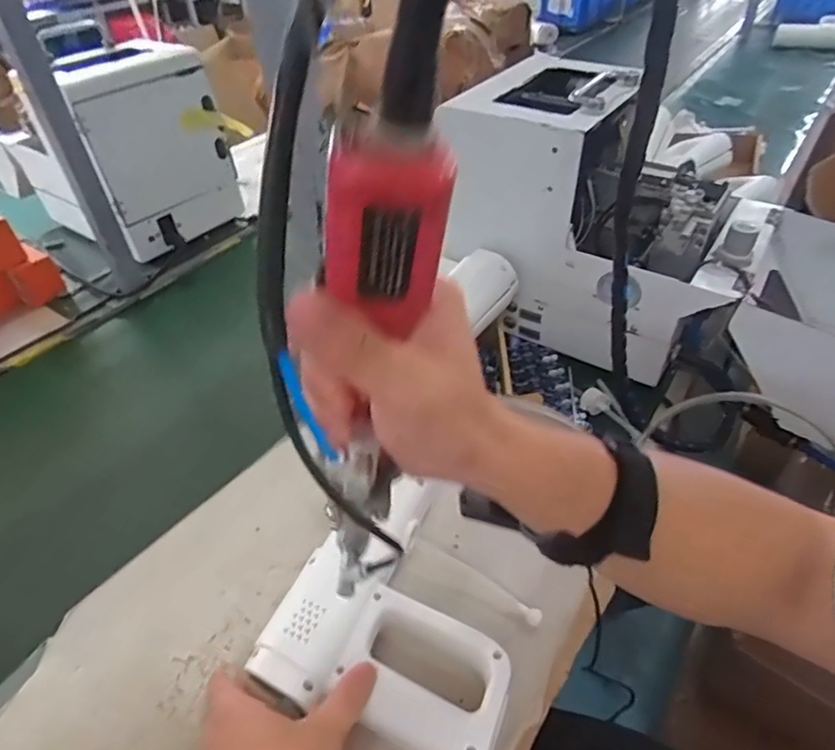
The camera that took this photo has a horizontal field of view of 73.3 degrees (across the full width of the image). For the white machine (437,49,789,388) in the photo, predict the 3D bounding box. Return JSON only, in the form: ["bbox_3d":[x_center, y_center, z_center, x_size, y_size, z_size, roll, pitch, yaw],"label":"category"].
[{"bbox_3d":[0.215,-0.181,0.672,0.346,0.282,0.233,17,46,20],"label":"white machine"}]

